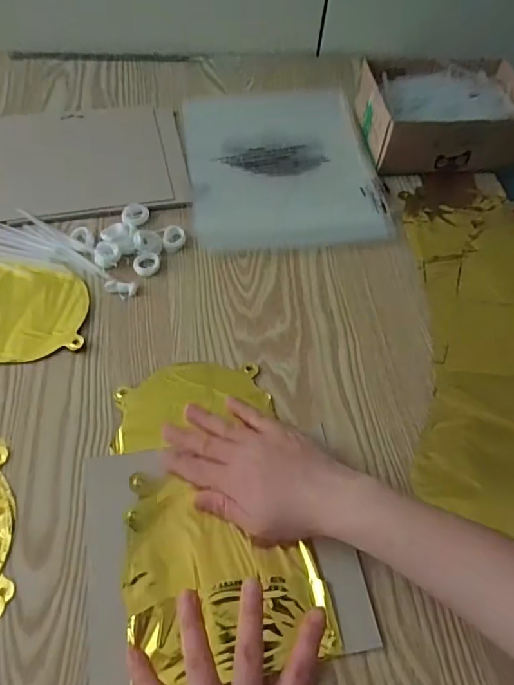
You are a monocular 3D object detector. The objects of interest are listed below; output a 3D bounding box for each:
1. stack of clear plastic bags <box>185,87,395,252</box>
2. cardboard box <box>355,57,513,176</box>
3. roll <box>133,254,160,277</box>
[{"bbox_3d":[0.027,-0.211,0.564,0.208,0.026,0.234,-6,60,-8],"label":"stack of clear plastic bags"},{"bbox_3d":[0.219,-0.272,0.582,0.182,0.066,0.141,-3,59,-6],"label":"cardboard box"},{"bbox_3d":[-0.108,-0.077,0.480,0.026,0.007,0.021,-27,65,-19],"label":"roll"}]

